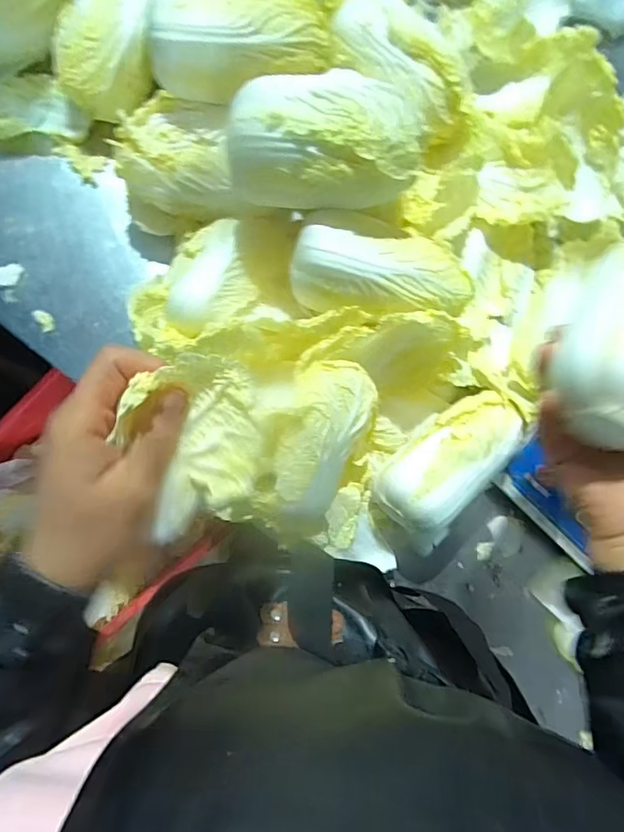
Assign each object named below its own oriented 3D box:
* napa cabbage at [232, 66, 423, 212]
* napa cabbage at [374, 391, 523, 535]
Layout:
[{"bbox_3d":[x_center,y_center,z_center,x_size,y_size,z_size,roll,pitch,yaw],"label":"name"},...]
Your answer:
[{"bbox_3d":[0.011,-0.244,0.466,0.169,0.079,0.096,12,82,-2],"label":"napa cabbage"},{"bbox_3d":[0.134,0.045,0.518,0.077,0.074,0.151,43,82,3],"label":"napa cabbage"}]

